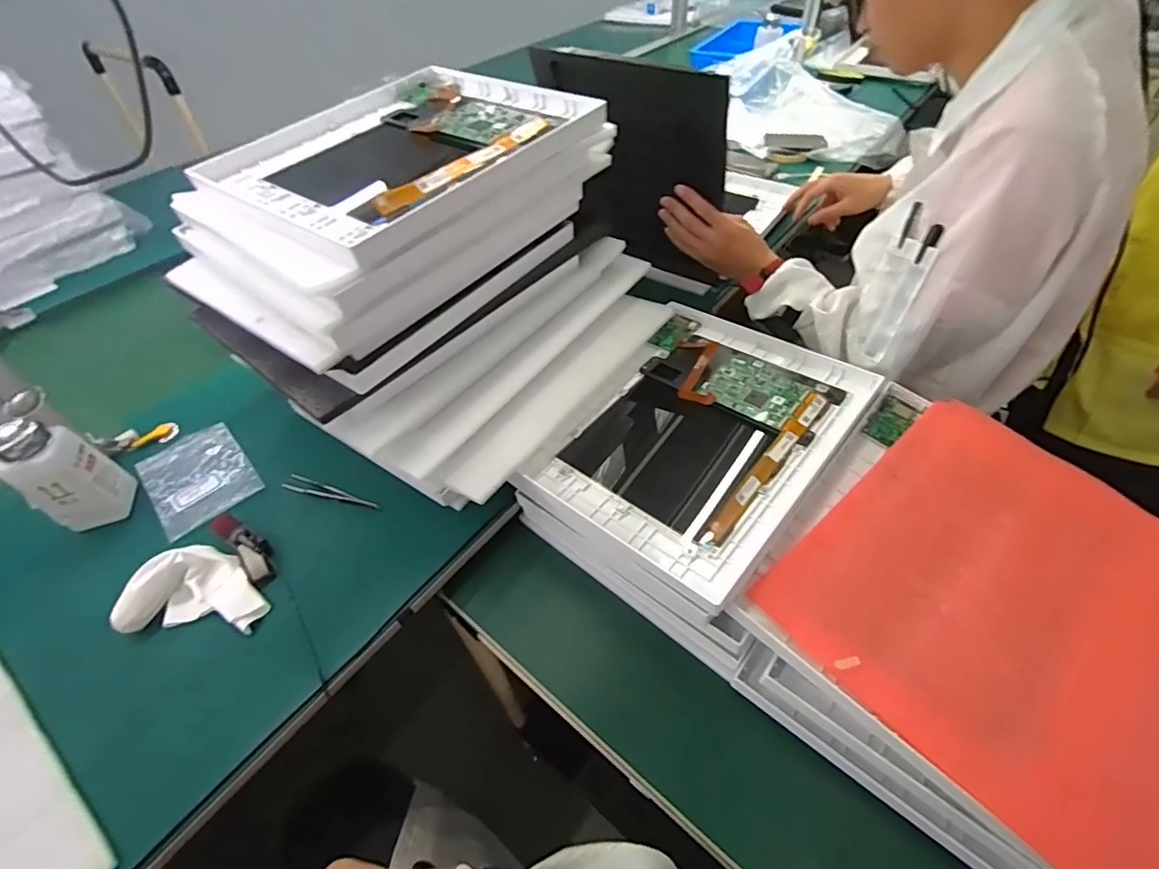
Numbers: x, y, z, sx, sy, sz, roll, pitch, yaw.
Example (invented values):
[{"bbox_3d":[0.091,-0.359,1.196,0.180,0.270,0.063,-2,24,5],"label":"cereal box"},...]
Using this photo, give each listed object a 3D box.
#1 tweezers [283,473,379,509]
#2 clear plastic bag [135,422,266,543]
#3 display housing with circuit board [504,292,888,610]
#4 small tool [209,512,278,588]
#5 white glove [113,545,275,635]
[{"bbox_3d":[-0.261,0.061,0.548,0.112,0.007,0.019,13,51,15],"label":"tweezers"},{"bbox_3d":[-0.422,0.047,0.580,0.095,0.011,0.135,-36,55,-25],"label":"clear plastic bag"},{"bbox_3d":[0.120,-0.007,0.513,0.226,0.033,0.316,29,56,26],"label":"display housing with circuit board"},{"bbox_3d":[-0.322,0.106,0.505,0.095,0.019,0.029,32,58,28],"label":"small tool"},{"bbox_3d":[-0.342,0.138,0.471,0.114,0.035,0.074,0,48,4],"label":"white glove"}]

